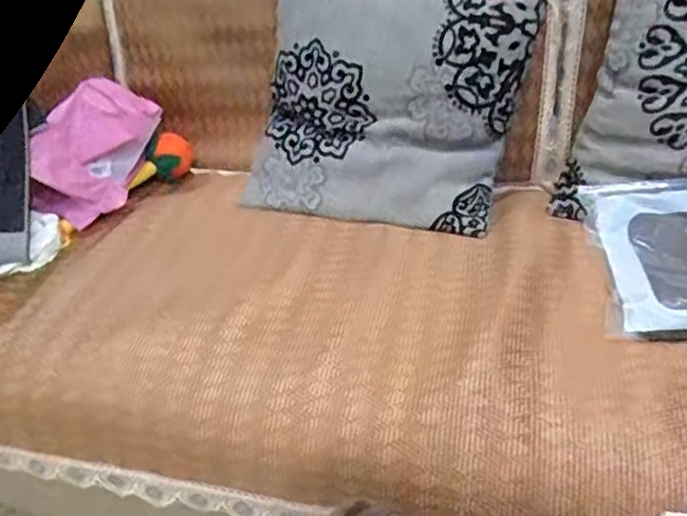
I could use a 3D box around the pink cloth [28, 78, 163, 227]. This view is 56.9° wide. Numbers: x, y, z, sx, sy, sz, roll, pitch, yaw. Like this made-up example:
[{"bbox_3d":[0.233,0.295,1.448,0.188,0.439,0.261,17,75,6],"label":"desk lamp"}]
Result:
[{"bbox_3d":[-0.377,-0.164,0.947,0.045,0.137,0.226,-12,54,64],"label":"pink cloth"}]

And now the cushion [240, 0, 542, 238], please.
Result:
[{"bbox_3d":[0.055,-0.212,0.891,0.364,0.323,0.081,12,14,18],"label":"cushion"}]

